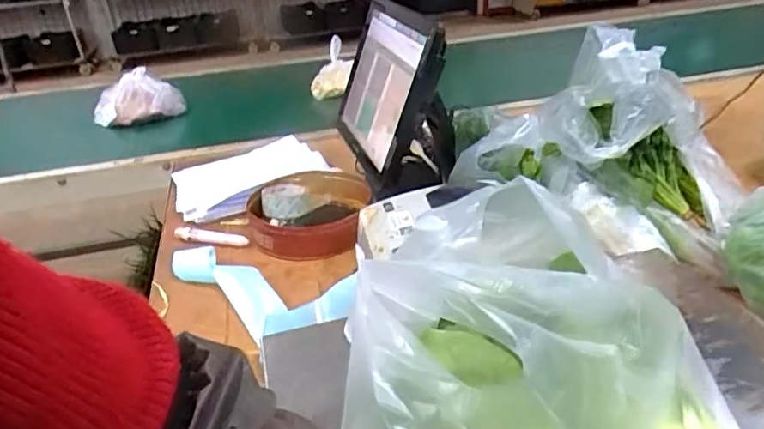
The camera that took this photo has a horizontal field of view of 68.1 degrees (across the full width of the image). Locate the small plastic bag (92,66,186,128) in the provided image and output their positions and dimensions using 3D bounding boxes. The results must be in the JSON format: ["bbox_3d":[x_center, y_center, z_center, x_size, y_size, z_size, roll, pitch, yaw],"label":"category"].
[{"bbox_3d":[-0.671,-0.323,1.541,0.241,0.130,0.068,-6,29,-2],"label":"small plastic bag"}]

